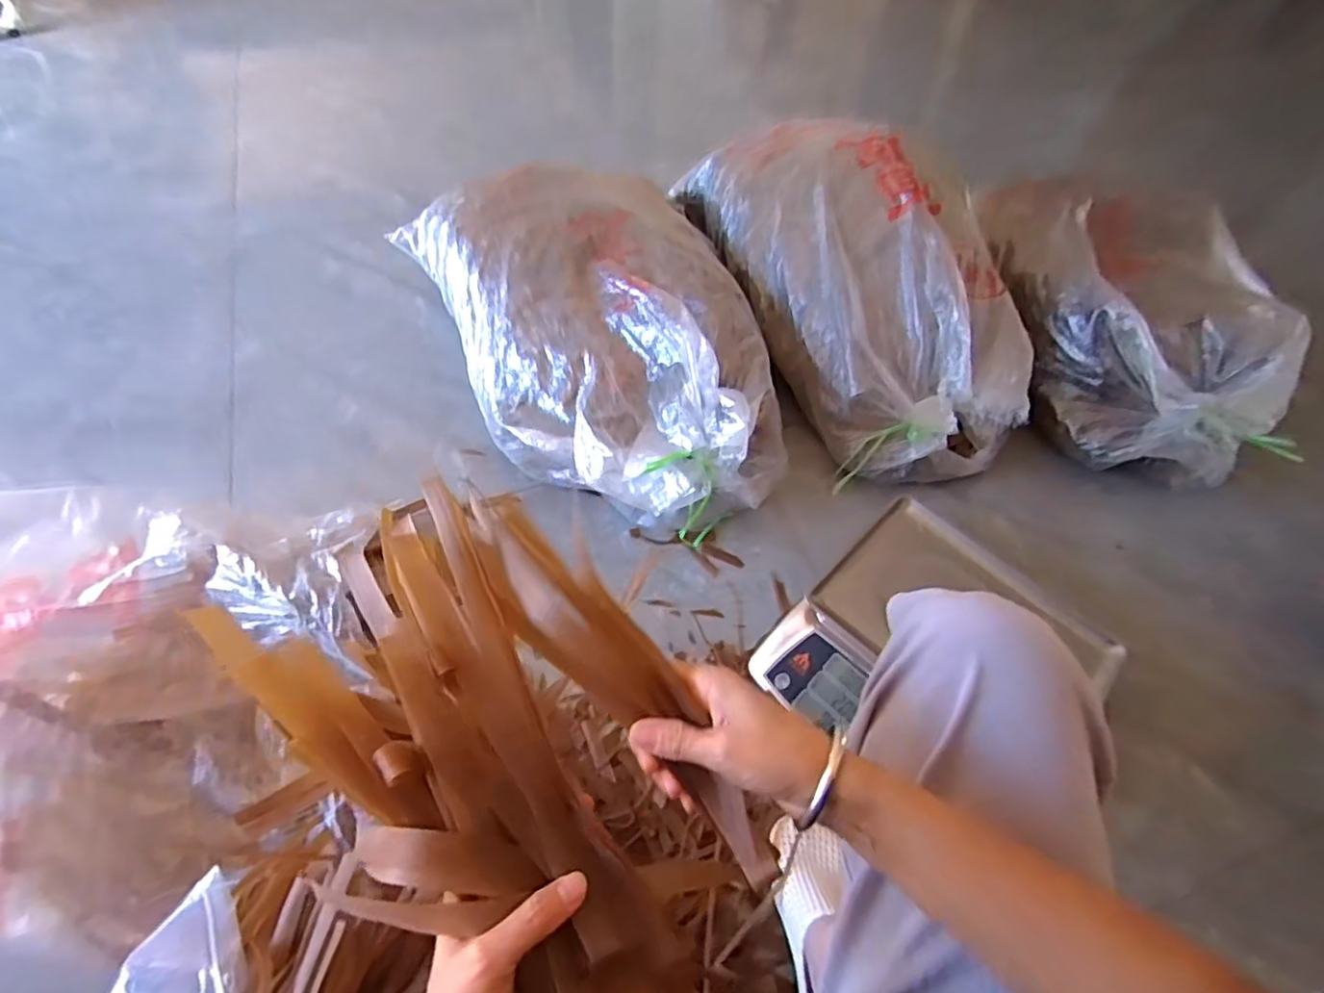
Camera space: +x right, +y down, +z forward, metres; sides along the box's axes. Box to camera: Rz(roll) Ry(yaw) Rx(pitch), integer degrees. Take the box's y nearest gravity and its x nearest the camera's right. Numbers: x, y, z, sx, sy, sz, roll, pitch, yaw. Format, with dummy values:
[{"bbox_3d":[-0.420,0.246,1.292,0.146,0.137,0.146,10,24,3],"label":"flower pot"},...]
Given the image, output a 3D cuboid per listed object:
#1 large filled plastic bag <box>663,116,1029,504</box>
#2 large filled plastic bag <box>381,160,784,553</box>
[{"bbox_3d":[0.370,-0.405,1.176,0.446,0.253,0.753,-11,55,-12],"label":"large filled plastic bag"},{"bbox_3d":[-0.093,-0.258,1.066,0.436,0.232,0.706,-18,57,-17],"label":"large filled plastic bag"}]

